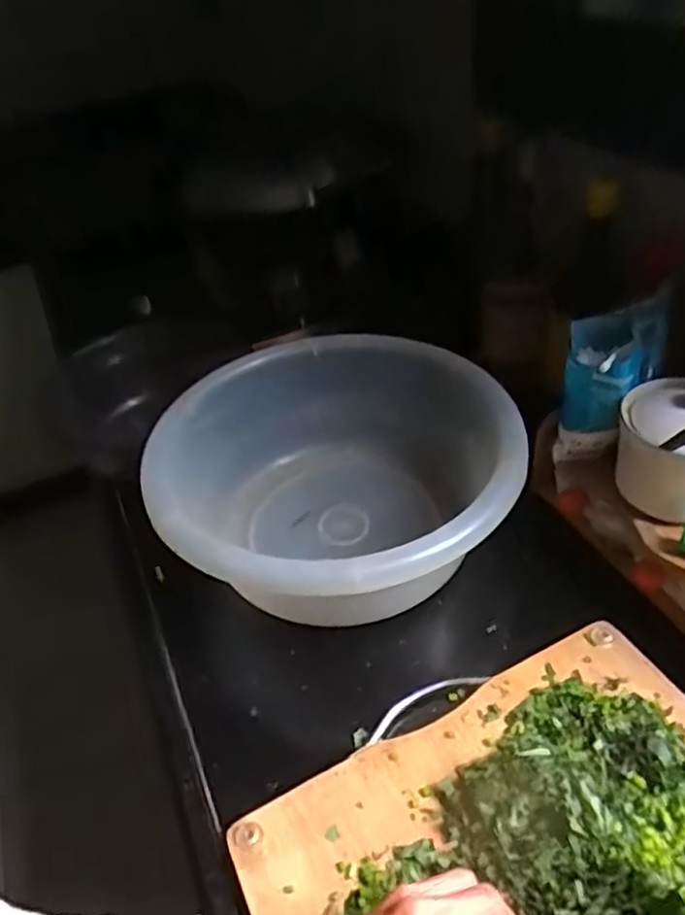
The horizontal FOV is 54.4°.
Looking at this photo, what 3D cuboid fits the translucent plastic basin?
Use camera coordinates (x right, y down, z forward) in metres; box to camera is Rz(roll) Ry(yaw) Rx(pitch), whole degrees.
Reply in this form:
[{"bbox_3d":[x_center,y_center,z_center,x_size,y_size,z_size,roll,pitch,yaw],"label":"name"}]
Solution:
[{"bbox_3d":[0.000,0.033,0.623,0.298,0.142,0.319,-4,40,4],"label":"translucent plastic basin"}]

